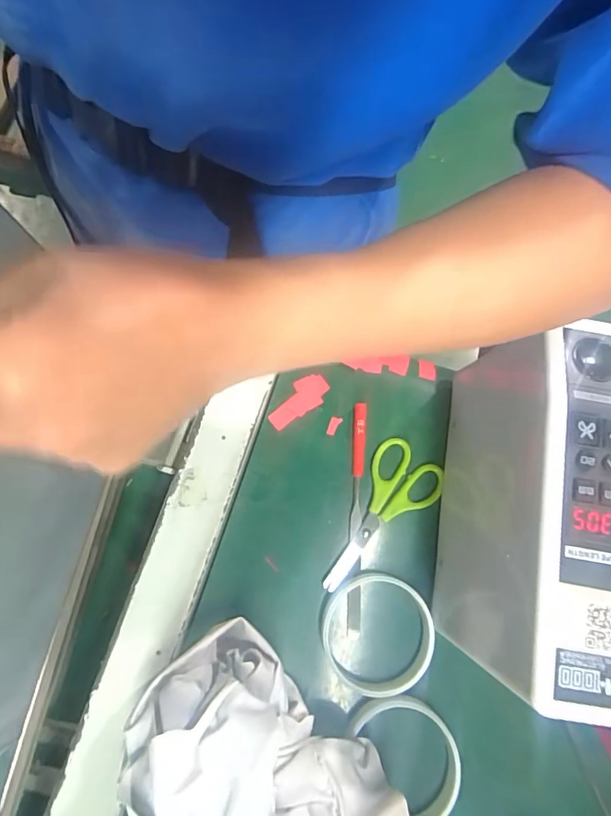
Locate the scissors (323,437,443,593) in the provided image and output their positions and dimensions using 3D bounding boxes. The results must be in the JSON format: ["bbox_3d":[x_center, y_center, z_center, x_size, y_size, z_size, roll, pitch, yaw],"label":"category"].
[{"bbox_3d":[0.062,0.091,0.362,0.059,0.005,0.129,29,78,5],"label":"scissors"}]

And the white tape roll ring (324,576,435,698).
[{"bbox_3d":[0.055,0.171,0.341,0.084,0.010,0.084,0,77,-2],"label":"white tape roll ring"}]

